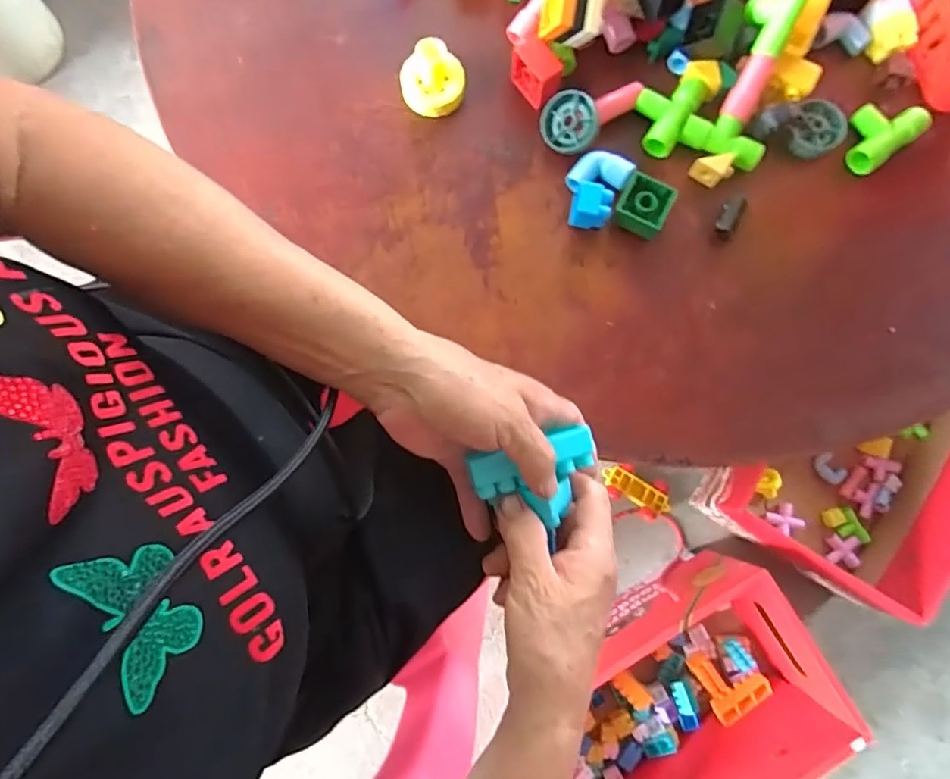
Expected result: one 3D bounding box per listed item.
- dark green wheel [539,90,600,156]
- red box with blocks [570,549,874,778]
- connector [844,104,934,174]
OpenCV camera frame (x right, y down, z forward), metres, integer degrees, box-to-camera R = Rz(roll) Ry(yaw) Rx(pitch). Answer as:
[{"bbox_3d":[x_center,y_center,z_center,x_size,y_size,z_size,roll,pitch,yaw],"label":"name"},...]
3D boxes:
[{"bbox_3d":[0.067,-0.188,0.400,0.040,0.007,0.040,5,109,15],"label":"dark green wheel"},{"bbox_3d":[0.277,0.430,0.794,0.389,0.199,0.250,-30,84,-4],"label":"red box with blocks"},{"bbox_3d":[0.293,-0.187,0.413,0.061,0.021,0.041,-36,84,-4],"label":"connector"}]

